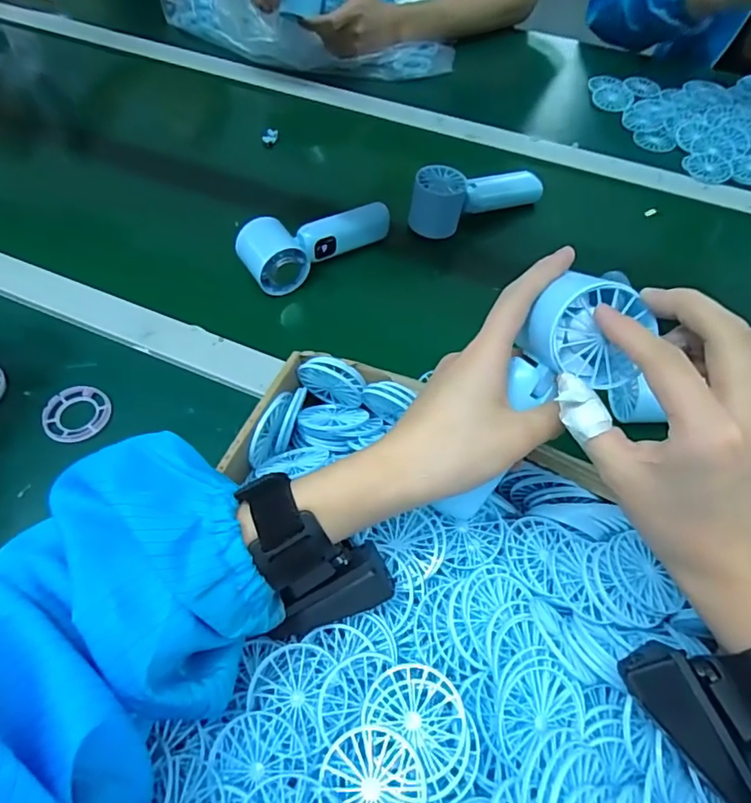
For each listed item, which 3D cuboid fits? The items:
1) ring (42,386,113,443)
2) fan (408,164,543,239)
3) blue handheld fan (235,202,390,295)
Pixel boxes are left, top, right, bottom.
[{"bbox_3d":[-0.248,0.010,0.458,0.049,0.010,0.053,-1,56,1],"label":"ring"},{"bbox_3d":[0.106,-0.229,0.593,0.155,0.047,0.053,-25,59,-14],"label":"fan"},{"bbox_3d":[-0.054,-0.157,0.544,0.153,0.051,0.051,-19,58,-10],"label":"blue handheld fan"}]

